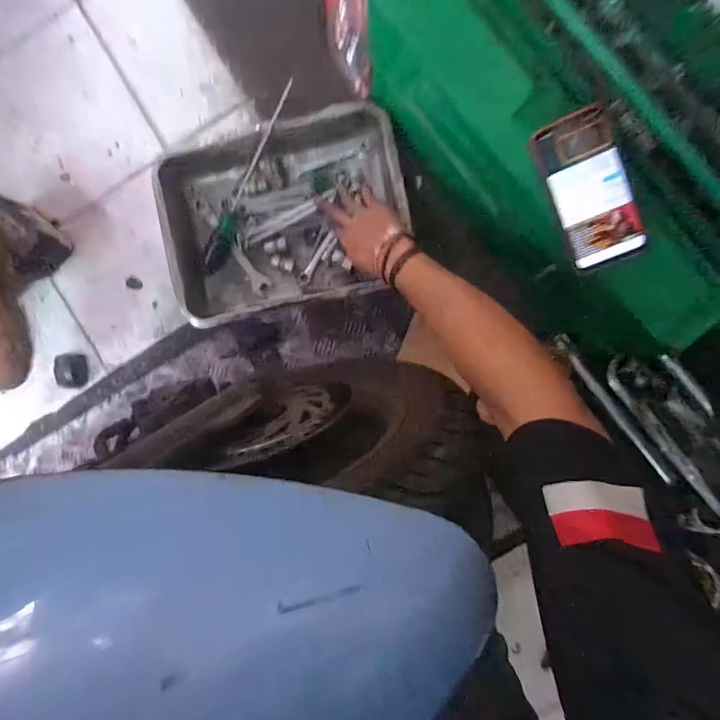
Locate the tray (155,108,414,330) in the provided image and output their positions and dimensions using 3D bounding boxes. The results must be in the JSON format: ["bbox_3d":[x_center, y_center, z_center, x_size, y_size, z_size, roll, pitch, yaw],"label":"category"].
[{"bbox_3d":[-0.122,-0.227,0.671,0.385,0.072,0.285,-12,93,3],"label":"tray"}]

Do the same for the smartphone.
[{"bbox_3d":[0.251,-0.184,0.448,0.074,0.012,0.164,-20,97,20],"label":"smartphone"}]

